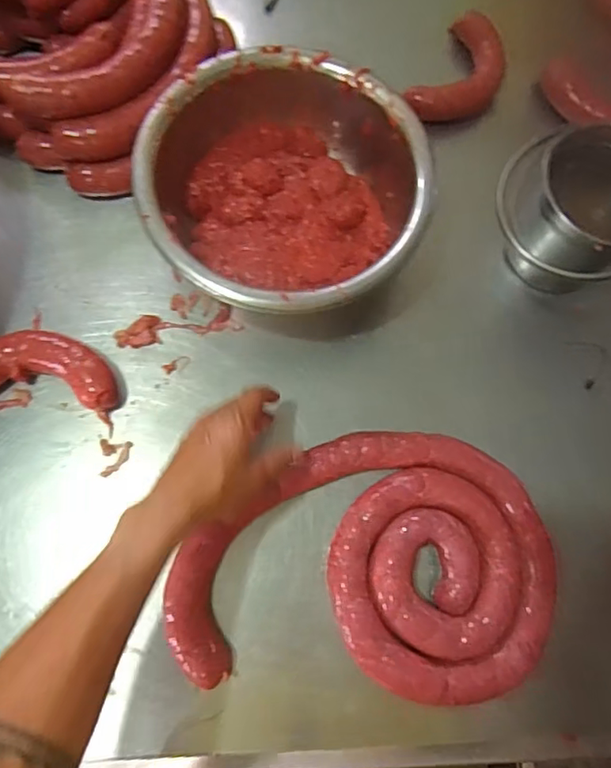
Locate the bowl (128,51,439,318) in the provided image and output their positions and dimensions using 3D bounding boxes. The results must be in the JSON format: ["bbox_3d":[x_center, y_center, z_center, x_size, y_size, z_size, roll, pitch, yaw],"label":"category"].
[{"bbox_3d":[-0.024,-0.202,0.594,0.291,0.098,0.275,0,77,-1],"label":"bowl"}]

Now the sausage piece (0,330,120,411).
[{"bbox_3d":[-0.276,-0.014,0.570,0.169,0.037,0.077,3,73,-3],"label":"sausage piece"}]

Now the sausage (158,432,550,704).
[{"bbox_3d":[0.059,0.162,0.530,0.351,0.037,0.231,4,76,0],"label":"sausage"}]

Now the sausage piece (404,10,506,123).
[{"bbox_3d":[0.199,-0.388,0.693,0.095,0.030,0.171,31,78,6],"label":"sausage piece"}]

